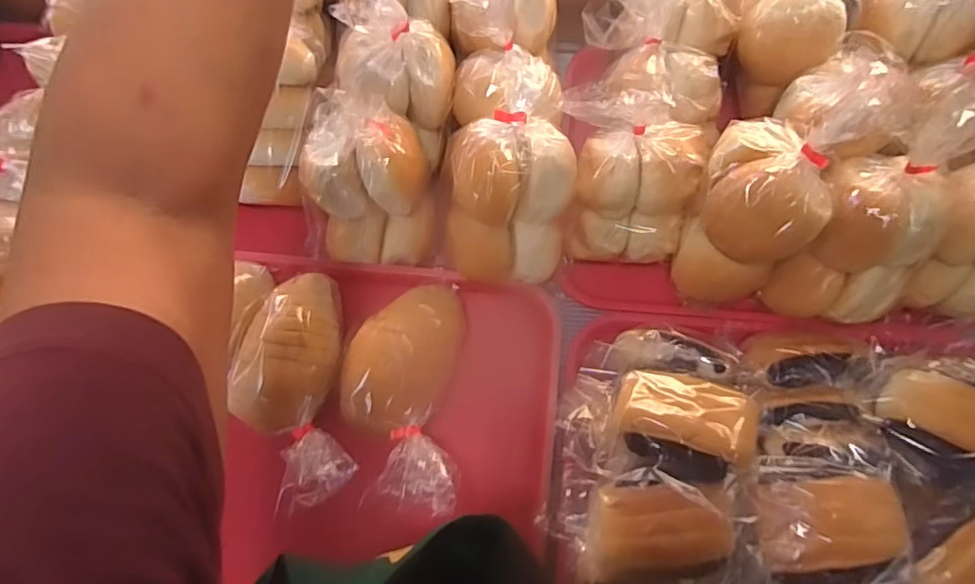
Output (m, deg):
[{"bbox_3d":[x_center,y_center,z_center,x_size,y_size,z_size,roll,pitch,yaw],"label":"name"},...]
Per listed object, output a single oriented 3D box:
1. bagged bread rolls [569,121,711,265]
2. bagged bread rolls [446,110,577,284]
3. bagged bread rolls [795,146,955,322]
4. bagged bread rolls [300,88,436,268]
[{"bbox_3d":[0.131,-0.089,0.511,0.104,0.103,0.093,4,73,3],"label":"bagged bread rolls"},{"bbox_3d":[0.019,-0.081,0.497,0.110,0.151,0.080,-7,42,-15],"label":"bagged bread rolls"},{"bbox_3d":[0.322,-0.045,0.482,0.107,0.115,0.115,14,74,6],"label":"bagged bread rolls"},{"bbox_3d":[-0.108,-0.090,0.486,0.115,0.163,0.091,-8,73,-1],"label":"bagged bread rolls"}]

